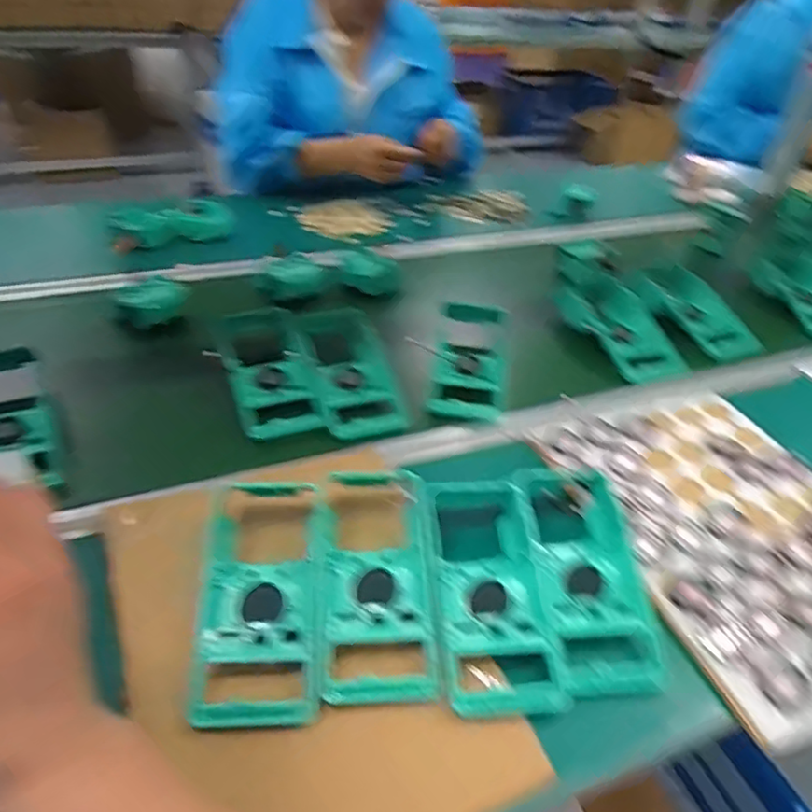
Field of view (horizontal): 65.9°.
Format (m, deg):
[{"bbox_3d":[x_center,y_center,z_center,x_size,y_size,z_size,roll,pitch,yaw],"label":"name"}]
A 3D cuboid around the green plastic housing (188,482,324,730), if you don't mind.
[{"bbox_3d":[-0.105,0.133,0.458,0.085,0.047,0.181,-1,37,-7],"label":"green plastic housing"}]

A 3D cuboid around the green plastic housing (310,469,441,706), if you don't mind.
[{"bbox_3d":[-0.027,0.120,0.474,0.086,0.054,0.189,0,37,-6],"label":"green plastic housing"}]

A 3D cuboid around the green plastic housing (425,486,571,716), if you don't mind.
[{"bbox_3d":[0.061,0.135,0.475,0.089,0.060,0.184,1,37,-4],"label":"green plastic housing"}]

